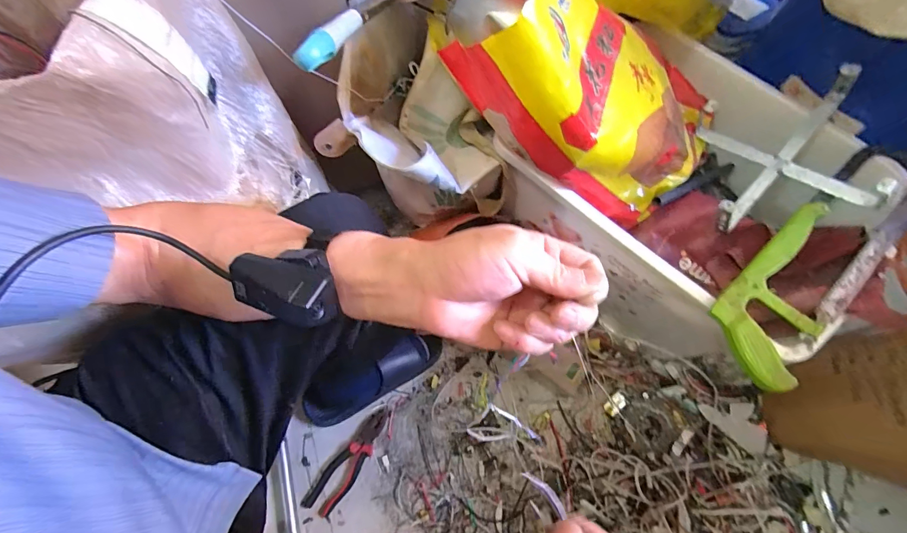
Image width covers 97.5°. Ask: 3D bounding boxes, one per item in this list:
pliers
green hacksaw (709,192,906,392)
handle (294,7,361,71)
[{"bbox_3d":[-0.183,0.343,0.704,0.052,0.018,0.196,34,73,11],"label":"pliers"},{"bbox_3d":[0.489,-0.019,0.520,0.427,0.033,0.119,-40,75,-14],"label":"green hacksaw"},{"bbox_3d":[-0.127,-0.239,0.415,0.028,0.028,0.118,11,51,3],"label":"handle"}]

